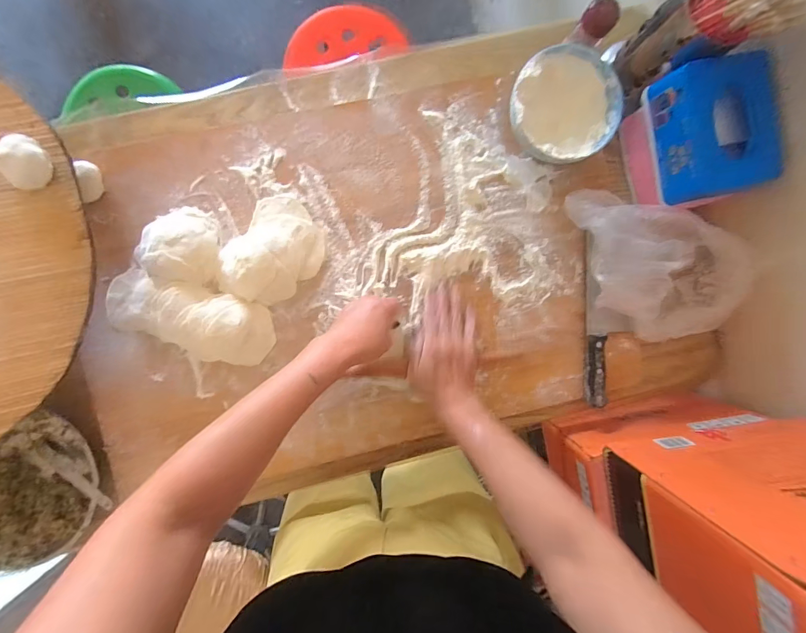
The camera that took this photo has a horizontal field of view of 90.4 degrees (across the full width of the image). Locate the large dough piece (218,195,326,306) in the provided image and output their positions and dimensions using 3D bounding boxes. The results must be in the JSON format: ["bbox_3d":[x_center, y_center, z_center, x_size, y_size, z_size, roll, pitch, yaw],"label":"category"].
[{"bbox_3d":[-0.182,-0.086,0.549,0.115,0.040,0.153,38,88,-5],"label":"large dough piece"}]

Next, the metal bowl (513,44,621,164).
[{"bbox_3d":[0.211,-0.278,0.557,0.140,0.078,0.140,0,92,-5],"label":"metal bowl"}]

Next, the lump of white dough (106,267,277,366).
[{"bbox_3d":[-0.293,0.005,0.546,0.222,0.033,0.093,17,90,-5],"label":"lump of white dough"}]

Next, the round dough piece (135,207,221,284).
[{"bbox_3d":[-0.306,-0.099,0.538,0.103,0.035,0.098,0,92,-5],"label":"round dough piece"}]

